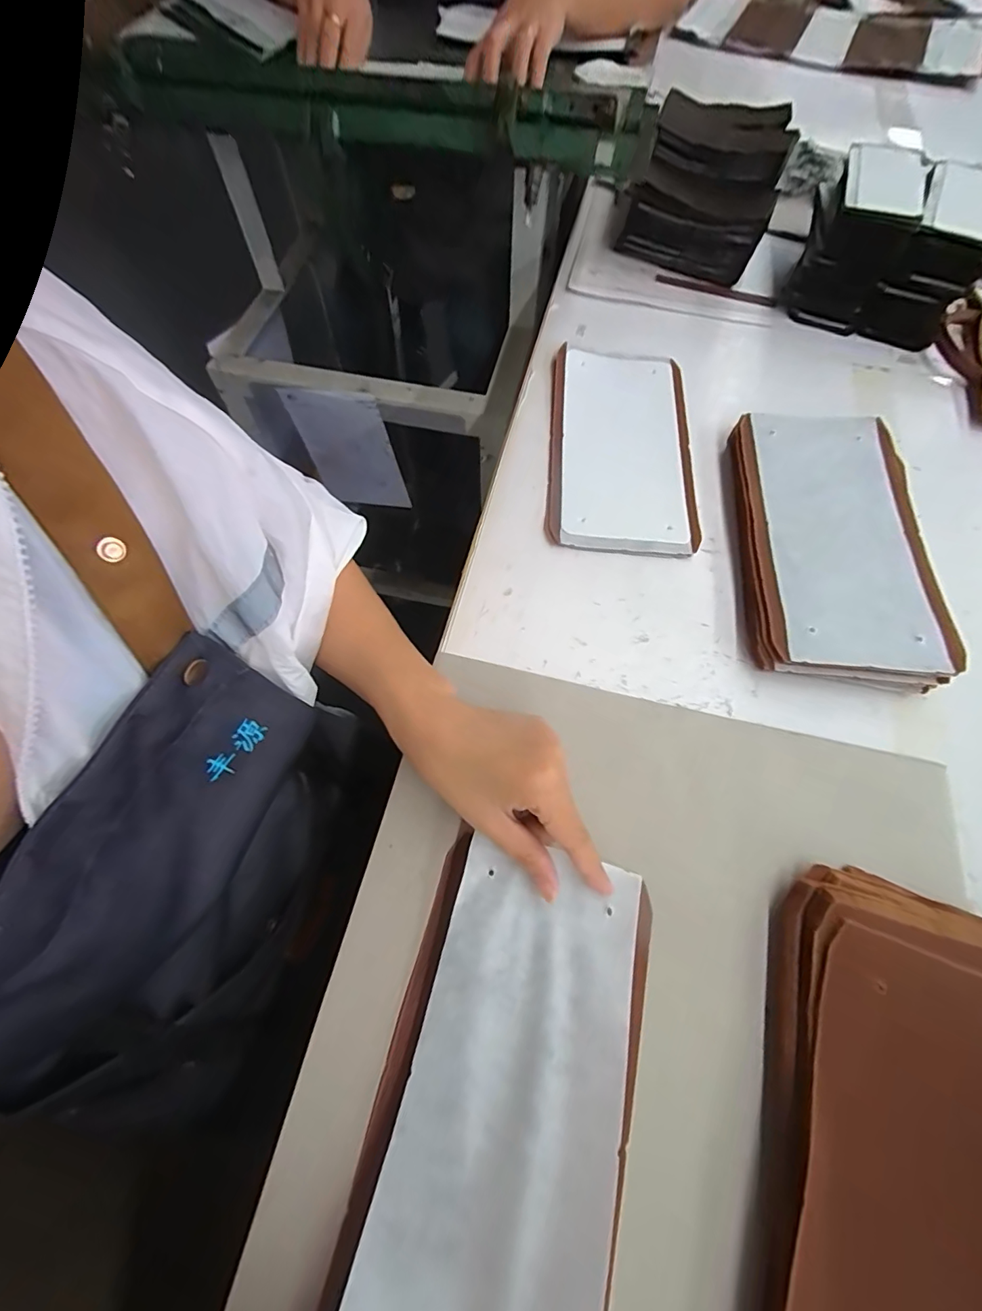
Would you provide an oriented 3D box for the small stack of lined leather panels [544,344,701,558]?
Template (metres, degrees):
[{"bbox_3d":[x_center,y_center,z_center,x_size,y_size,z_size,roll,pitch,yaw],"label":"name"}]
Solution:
[{"bbox_3d":[0.122,-0.198,0.469,0.131,0.011,0.242,4,65,3],"label":"small stack of lined leather panels"}]

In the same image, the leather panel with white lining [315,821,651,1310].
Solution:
[{"bbox_3d":[0.009,0.213,0.241,0.117,0.062,0.224,17,66,8],"label":"leather panel with white lining"}]

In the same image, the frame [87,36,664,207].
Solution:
[{"bbox_3d":[-0.117,-0.537,0.494,0.545,0.059,0.079,13,66,7],"label":"frame"}]

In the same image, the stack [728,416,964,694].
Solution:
[{"bbox_3d":[0.279,-0.098,0.413,0.149,0.027,0.254,9,65,5],"label":"stack"}]

